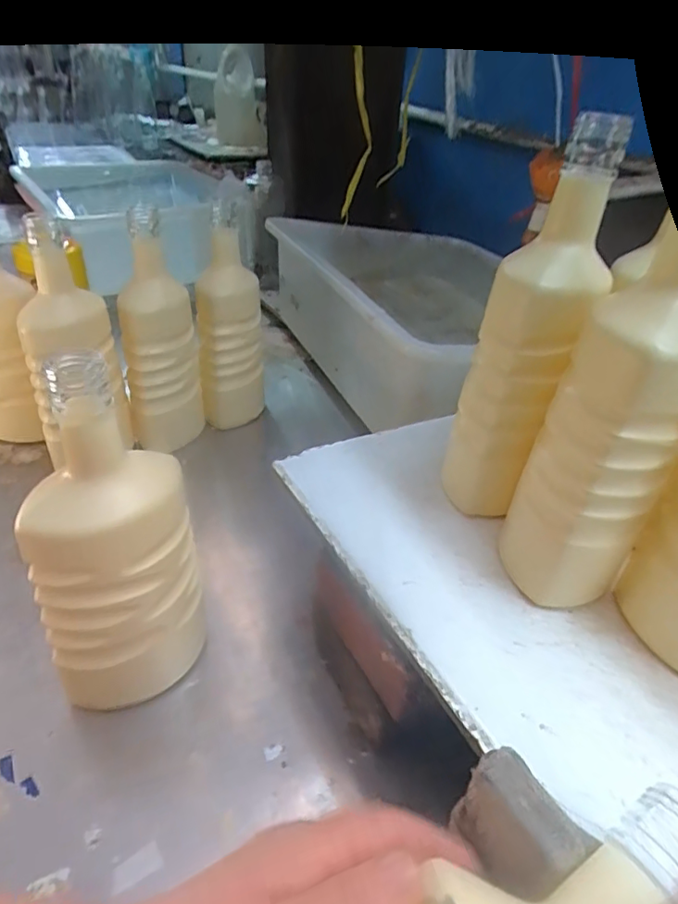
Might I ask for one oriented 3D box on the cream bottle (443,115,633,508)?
[{"bbox_3d":[0.120,-0.064,0.360,0.069,0.240,0.076,14,40,14],"label":"cream bottle"}]

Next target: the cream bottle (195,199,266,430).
[{"bbox_3d":[-0.128,-0.127,0.657,0.072,0.259,0.080,0,36,-7],"label":"cream bottle"}]

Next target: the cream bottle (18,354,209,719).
[{"bbox_3d":[-0.141,0.066,0.353,0.086,0.247,0.074,3,36,-3],"label":"cream bottle"}]

